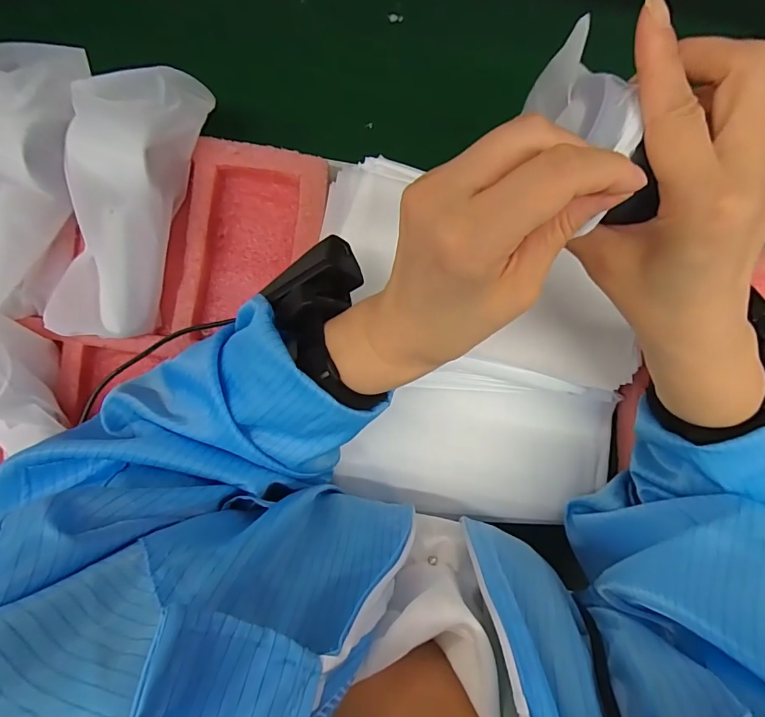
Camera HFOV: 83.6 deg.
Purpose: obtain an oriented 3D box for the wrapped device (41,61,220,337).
[{"bbox_3d":[-0.185,-0.110,0.304,0.064,0.045,0.189,17,91,-1],"label":"wrapped device"}]

